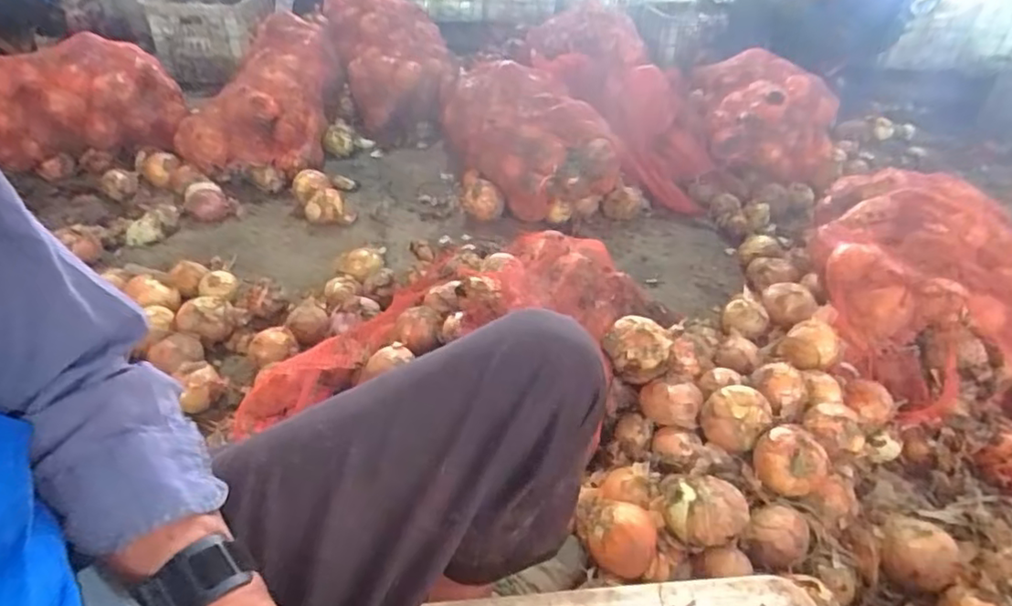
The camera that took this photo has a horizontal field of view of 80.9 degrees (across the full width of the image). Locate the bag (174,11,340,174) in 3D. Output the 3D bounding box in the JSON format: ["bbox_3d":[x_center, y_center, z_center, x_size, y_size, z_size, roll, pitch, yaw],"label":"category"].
[{"bbox_3d":[-0.685,-0.616,1.698,0.337,0.252,0.620,2,38,-3],"label":"bag"}]

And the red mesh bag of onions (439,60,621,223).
[{"bbox_3d":[0.037,-0.455,1.657,0.311,0.254,0.576,-16,42,-24],"label":"red mesh bag of onions"}]

